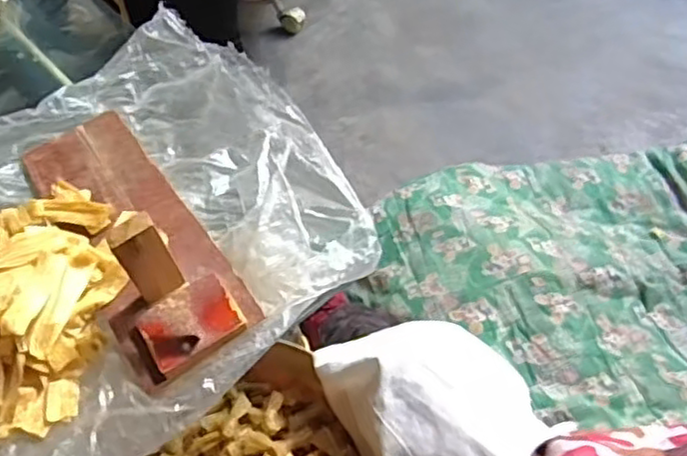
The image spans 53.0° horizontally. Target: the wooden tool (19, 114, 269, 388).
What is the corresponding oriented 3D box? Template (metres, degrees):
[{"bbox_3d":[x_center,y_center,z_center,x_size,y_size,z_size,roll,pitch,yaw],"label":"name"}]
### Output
[{"bbox_3d":[-0.216,-0.027,0.653,0.120,0.090,0.354,-30,54,-17],"label":"wooden tool"}]

